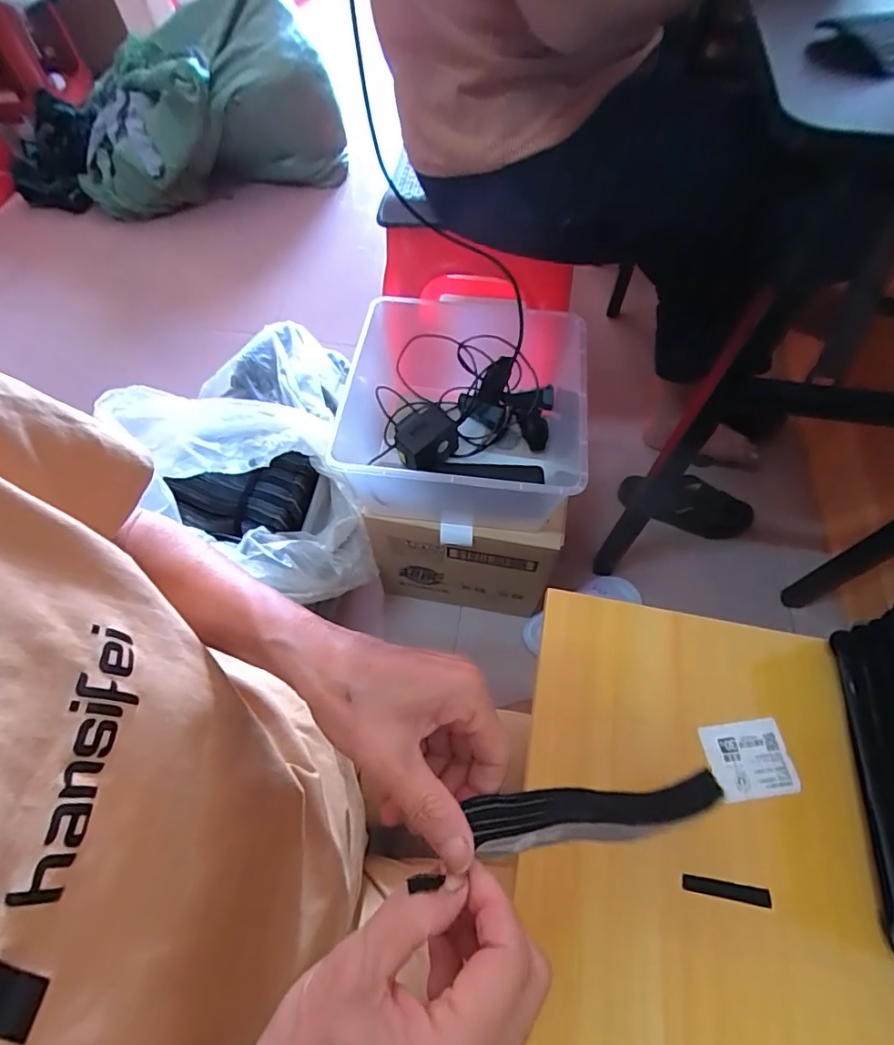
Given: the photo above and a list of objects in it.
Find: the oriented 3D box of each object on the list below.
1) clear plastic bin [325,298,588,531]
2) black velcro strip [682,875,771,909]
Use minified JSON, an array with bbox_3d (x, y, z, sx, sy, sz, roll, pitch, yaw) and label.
[{"bbox_3d":[0.025,-0.145,0.702,0.319,0.149,0.314,6,61,4],"label":"clear plastic bin"},{"bbox_3d":[0.177,0.233,0.320,0.053,0.004,0.010,8,61,6],"label":"black velcro strip"}]

